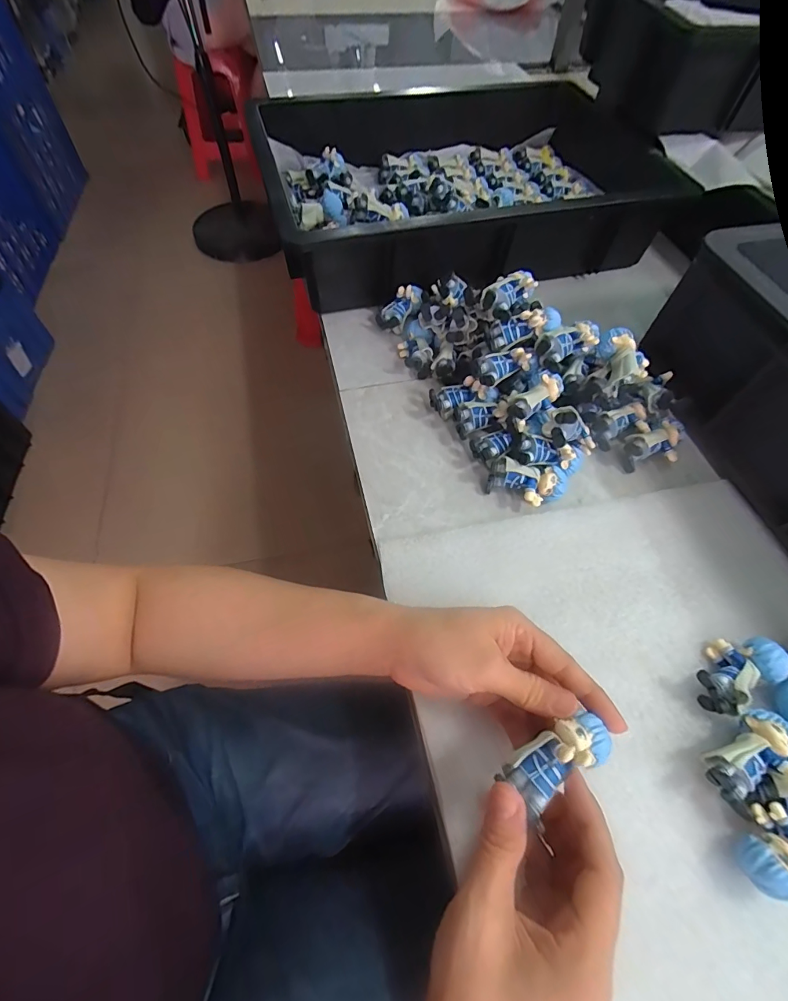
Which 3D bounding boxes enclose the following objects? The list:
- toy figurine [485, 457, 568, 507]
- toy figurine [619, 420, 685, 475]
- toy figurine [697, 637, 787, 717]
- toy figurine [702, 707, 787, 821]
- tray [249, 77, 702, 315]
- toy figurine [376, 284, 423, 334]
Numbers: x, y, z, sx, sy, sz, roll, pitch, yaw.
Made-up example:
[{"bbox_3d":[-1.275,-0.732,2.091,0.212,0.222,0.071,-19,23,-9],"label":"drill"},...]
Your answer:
[{"bbox_3d":[0.109,-0.013,0.350,0.059,0.021,0.033,4,59,0],"label":"toy figurine"},{"bbox_3d":[0.228,-0.048,0.374,0.059,0.021,0.030,-19,62,-14],"label":"toy figurine"},{"bbox_3d":[0.223,0.113,0.283,0.055,0.028,0.034,-27,64,-17],"label":"toy figurine"},{"bbox_3d":[0.211,0.153,0.256,0.060,0.033,0.032,-28,64,-18],"label":"toy figurine"},{"bbox_3d":[0.087,-0.399,0.533,0.474,0.087,0.364,-12,60,-10],"label":"tray"},{"bbox_3d":[0.007,-0.201,0.451,0.025,0.024,0.055,43,91,18],"label":"toy figurine"}]

